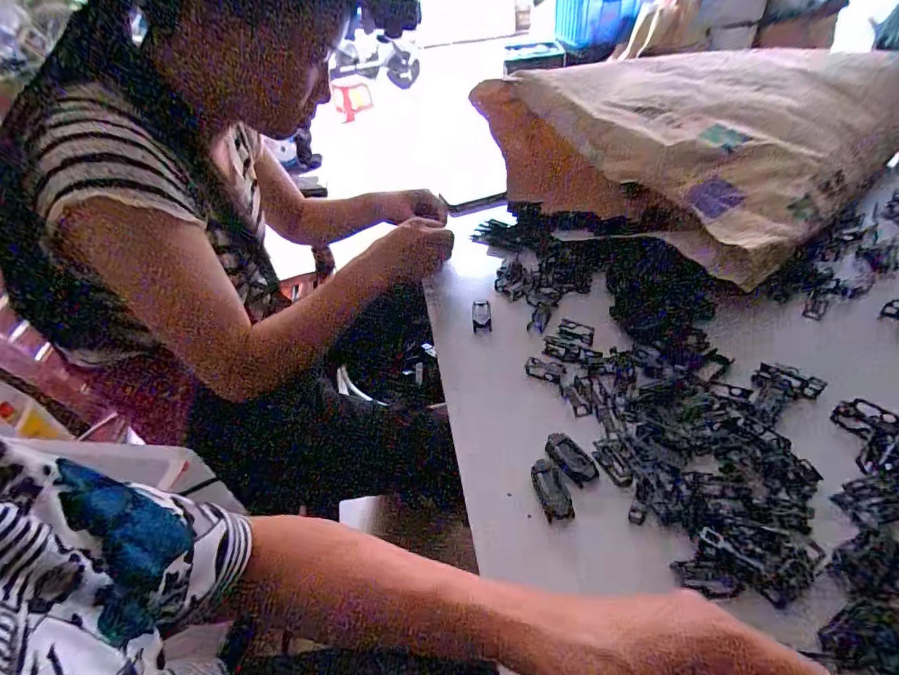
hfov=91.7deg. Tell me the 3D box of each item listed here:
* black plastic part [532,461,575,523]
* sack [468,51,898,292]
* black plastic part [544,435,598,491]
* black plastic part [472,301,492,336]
[{"bbox_3d":[0.083,0.122,0.353,0.024,0.008,0.051,-11,40,-5],"label":"black plastic part"},{"bbox_3d":[0.377,-0.328,0.697,0.515,0.174,0.468,-31,46,-26],"label":"sack"},{"bbox_3d":[0.103,0.103,0.373,0.024,0.008,0.049,-26,44,-21],"label":"black plastic part"},{"bbox_3d":[0.039,-0.024,0.525,0.022,0.012,0.054,-3,40,5],"label":"black plastic part"}]

